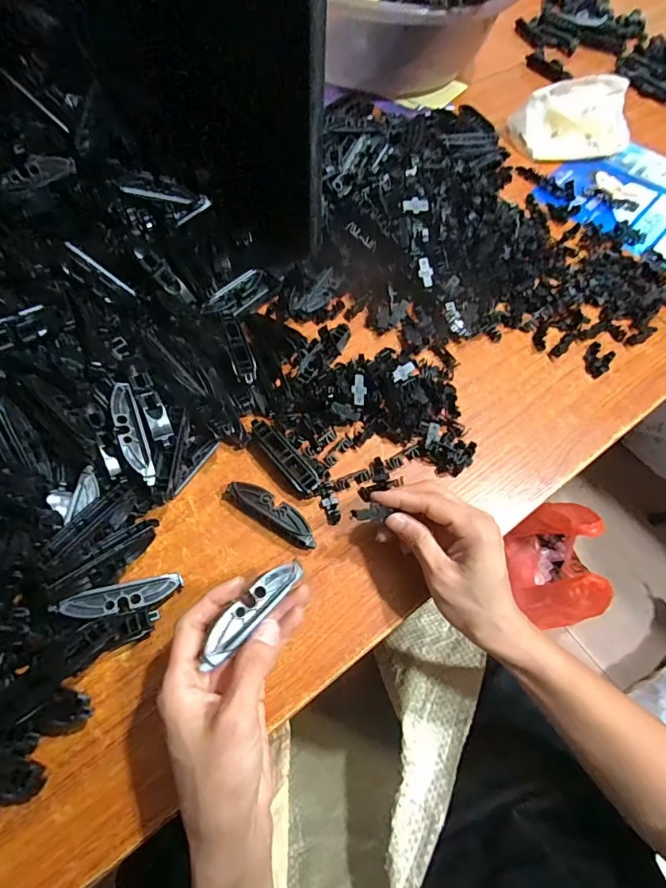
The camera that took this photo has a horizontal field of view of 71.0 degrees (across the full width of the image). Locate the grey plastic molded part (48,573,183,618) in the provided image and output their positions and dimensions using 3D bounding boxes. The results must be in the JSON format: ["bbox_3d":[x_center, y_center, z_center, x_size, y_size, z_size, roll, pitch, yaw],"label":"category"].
[{"bbox_3d":[-0.143,0.105,0.316,0.078,0.007,0.018,-6,62,-29],"label":"grey plastic molded part"}]

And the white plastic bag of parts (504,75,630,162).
[{"bbox_3d":[0.303,-0.408,0.584,0.142,0.056,0.080,-10,64,-8],"label":"white plastic bag of parts"}]

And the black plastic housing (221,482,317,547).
[{"bbox_3d":[-0.048,0.054,0.361,0.082,0.022,0.025,33,66,13],"label":"black plastic housing"}]

